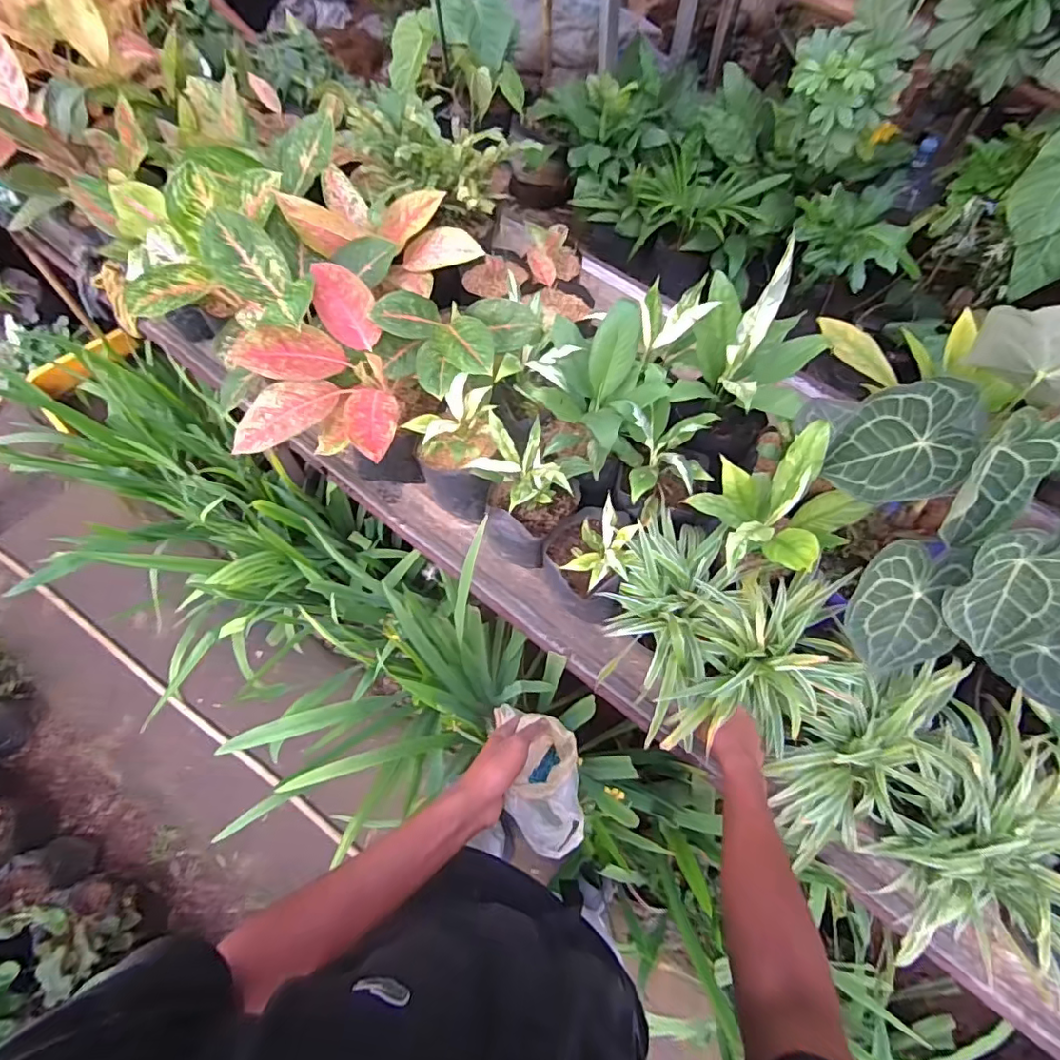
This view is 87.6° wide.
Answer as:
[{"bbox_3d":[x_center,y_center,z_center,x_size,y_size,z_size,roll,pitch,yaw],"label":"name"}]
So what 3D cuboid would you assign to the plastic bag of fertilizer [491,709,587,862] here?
[{"bbox_3d":[0.016,0.287,0.634,0.082,0.080,0.146,-8,69,-2],"label":"plastic bag of fertilizer"}]

